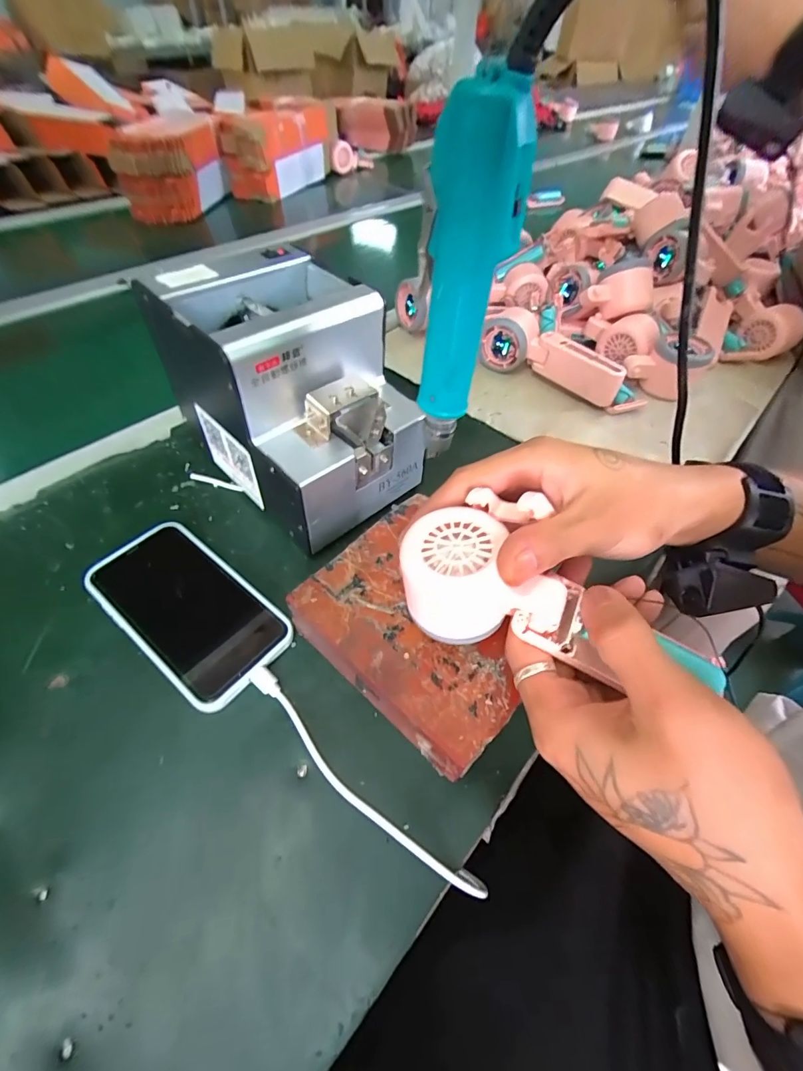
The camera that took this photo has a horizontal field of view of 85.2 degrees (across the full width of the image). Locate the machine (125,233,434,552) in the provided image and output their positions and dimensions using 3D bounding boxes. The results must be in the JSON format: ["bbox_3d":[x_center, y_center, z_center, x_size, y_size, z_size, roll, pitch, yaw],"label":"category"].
[{"bbox_3d":[-0.080,-0.104,0.333,0.137,0.141,0.164,-34,61,-26],"label":"machine"}]

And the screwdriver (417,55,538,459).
[{"bbox_3d":[0.033,-0.131,0.247,0.036,0.179,0.031,-9,53,-11],"label":"screwdriver"}]

